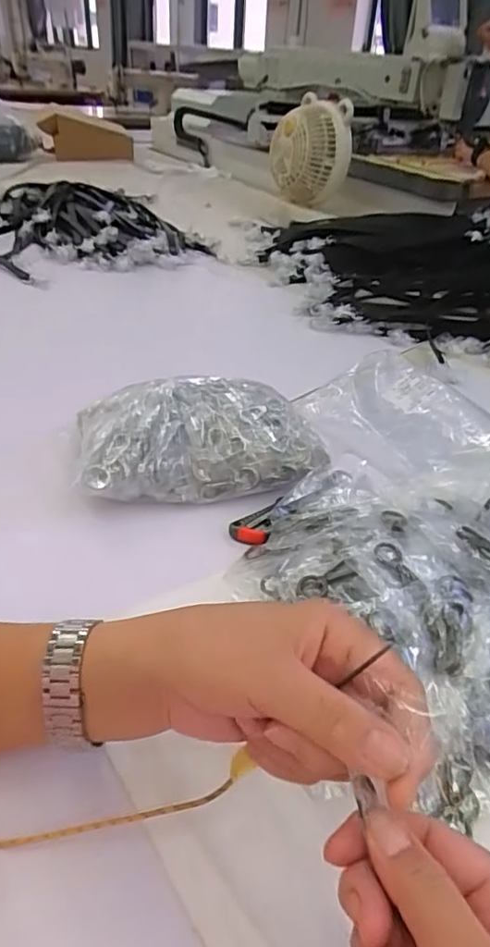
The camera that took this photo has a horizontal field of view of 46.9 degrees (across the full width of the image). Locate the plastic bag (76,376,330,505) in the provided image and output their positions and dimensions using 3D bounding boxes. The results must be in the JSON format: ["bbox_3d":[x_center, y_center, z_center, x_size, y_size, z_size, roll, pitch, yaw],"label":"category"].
[{"bbox_3d":[-0.046,-0.034,0.558,0.235,0.074,0.124,-3,38,-9],"label":"plastic bag"}]

